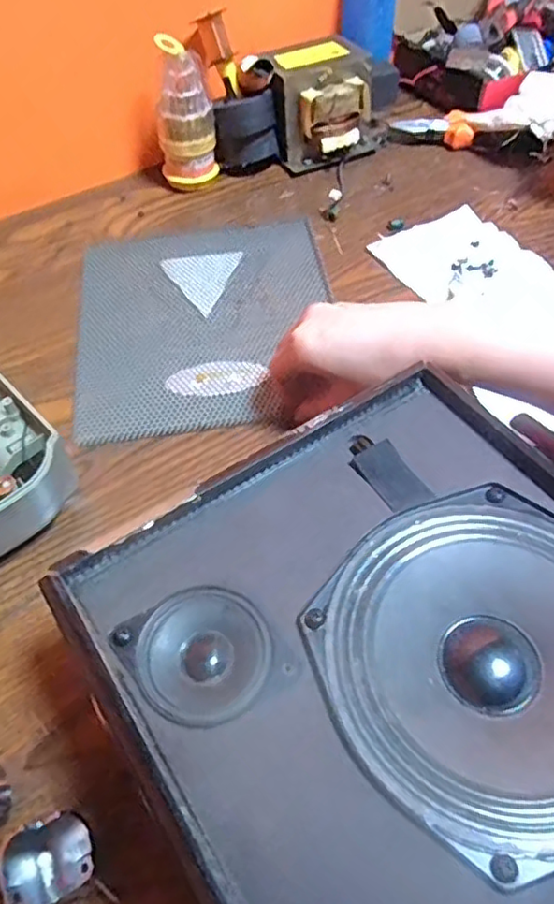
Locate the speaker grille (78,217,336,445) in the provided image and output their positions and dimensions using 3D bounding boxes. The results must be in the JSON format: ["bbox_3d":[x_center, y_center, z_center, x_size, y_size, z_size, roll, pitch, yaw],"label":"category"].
[{"bbox_3d":[-0.052,-0.104,0.469,0.185,0.008,0.210,-8,54,-4],"label":"speaker grille"}]

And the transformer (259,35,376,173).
[{"bbox_3d":[0.048,-0.319,0.574,0.102,0.084,0.072,-12,55,-6],"label":"transformer"}]

